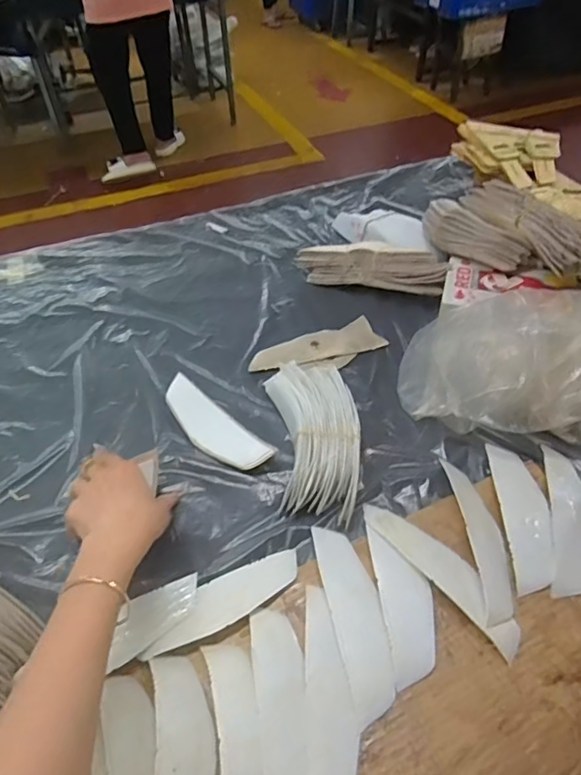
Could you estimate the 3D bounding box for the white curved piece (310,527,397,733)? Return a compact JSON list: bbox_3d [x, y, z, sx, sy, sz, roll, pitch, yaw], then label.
[{"bbox_3d":[0.055,0.191,0.455,0.043,0.013,0.161,-11,48,-7],"label":"white curved piece"}]

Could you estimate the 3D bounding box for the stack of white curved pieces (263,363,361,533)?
[{"bbox_3d":[0.028,0.052,0.560,0.089,0.048,0.184,-6,47,-3],"label":"stack of white curved pieces"}]

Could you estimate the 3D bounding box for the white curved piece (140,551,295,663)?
[{"bbox_3d":[-0.058,0.185,0.464,0.146,0.009,0.042,-22,50,-17],"label":"white curved piece"}]

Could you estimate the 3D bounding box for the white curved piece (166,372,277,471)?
[{"bbox_3d":[-0.090,0.043,0.600,0.052,0.013,0.160,-37,55,-27],"label":"white curved piece"}]

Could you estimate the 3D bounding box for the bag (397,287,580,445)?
[{"bbox_3d":[0.246,-0.024,0.574,0.243,0.125,0.145,20,51,20],"label":"bag"}]

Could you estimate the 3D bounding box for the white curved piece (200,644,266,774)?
[{"bbox_3d":[-0.038,0.262,0.383,0.035,0.024,0.149,-11,48,-7],"label":"white curved piece"}]

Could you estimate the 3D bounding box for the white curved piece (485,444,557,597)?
[{"bbox_3d":[0.228,0.120,0.518,0.043,0.012,0.157,1,47,4],"label":"white curved piece"}]

